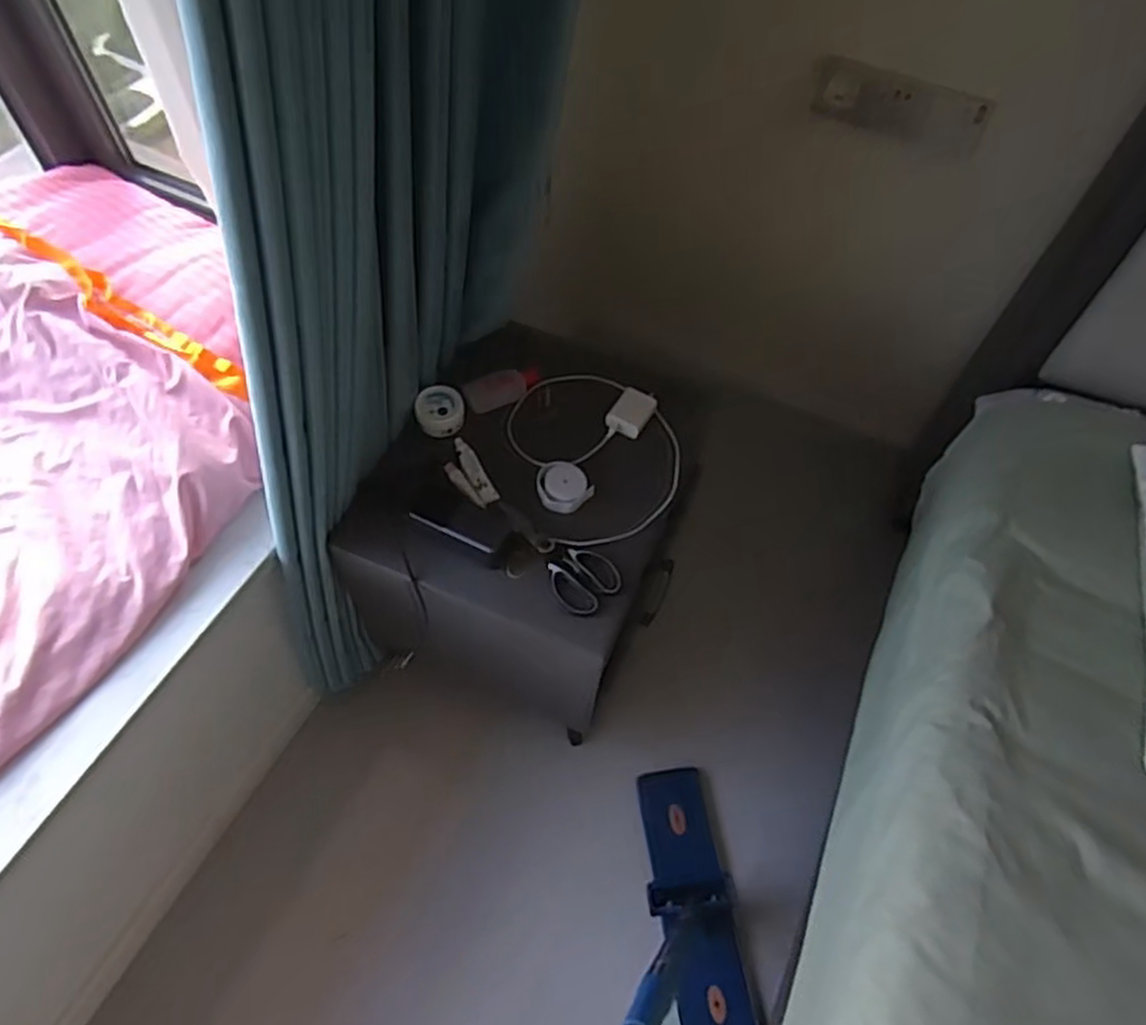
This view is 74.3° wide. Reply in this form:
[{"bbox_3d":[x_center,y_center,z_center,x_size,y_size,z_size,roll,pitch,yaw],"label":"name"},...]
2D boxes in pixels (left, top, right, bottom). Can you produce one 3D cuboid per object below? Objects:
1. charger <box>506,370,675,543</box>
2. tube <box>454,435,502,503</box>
[{"bbox_3d":[0.042,-0.083,1.049,0.218,0.038,0.277,-17,61,-13],"label":"charger"},{"bbox_3d":[-0.134,-0.058,1.029,0.025,0.010,0.107,-27,64,-18],"label":"tube"}]

